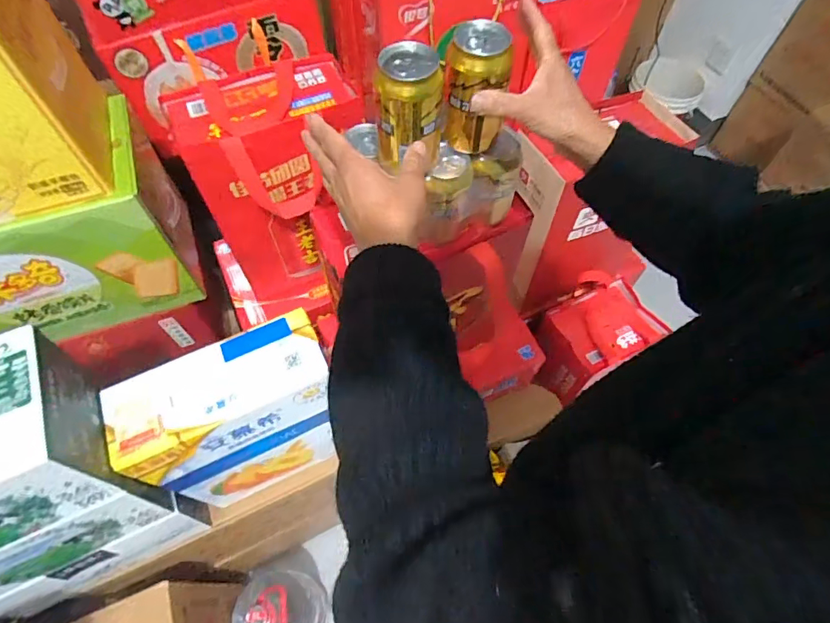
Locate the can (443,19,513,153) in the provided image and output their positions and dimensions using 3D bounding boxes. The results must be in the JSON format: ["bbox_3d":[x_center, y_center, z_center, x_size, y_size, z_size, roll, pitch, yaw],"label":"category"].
[{"bbox_3d":[0.058,-0.218,0.486,0.059,0.122,0.053,4,56,-1],"label":"can"}]

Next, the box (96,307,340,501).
[{"bbox_3d":[-0.239,0.157,0.710,0.261,0.280,0.109,-24,62,-9],"label":"box"}]

